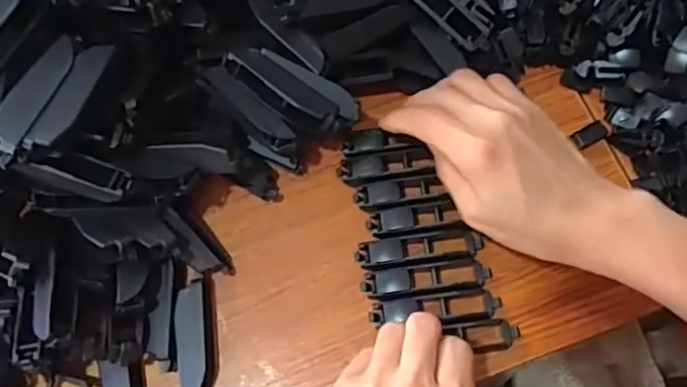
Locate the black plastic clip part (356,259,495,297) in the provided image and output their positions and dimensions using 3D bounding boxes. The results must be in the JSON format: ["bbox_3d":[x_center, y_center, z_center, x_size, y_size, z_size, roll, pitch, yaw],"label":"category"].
[{"bbox_3d":[0.051,0.051,0.357,0.078,0.011,0.018,-6,71,0],"label":"black plastic clip part"}]

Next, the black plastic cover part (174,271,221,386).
[{"bbox_3d":[-0.086,0.086,0.351,0.021,0.016,0.074,-9,71,-1],"label":"black plastic cover part"}]

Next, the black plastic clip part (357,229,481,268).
[{"bbox_3d":[0.047,0.034,0.362,0.077,0.014,0.016,-7,71,0],"label":"black plastic clip part"}]

